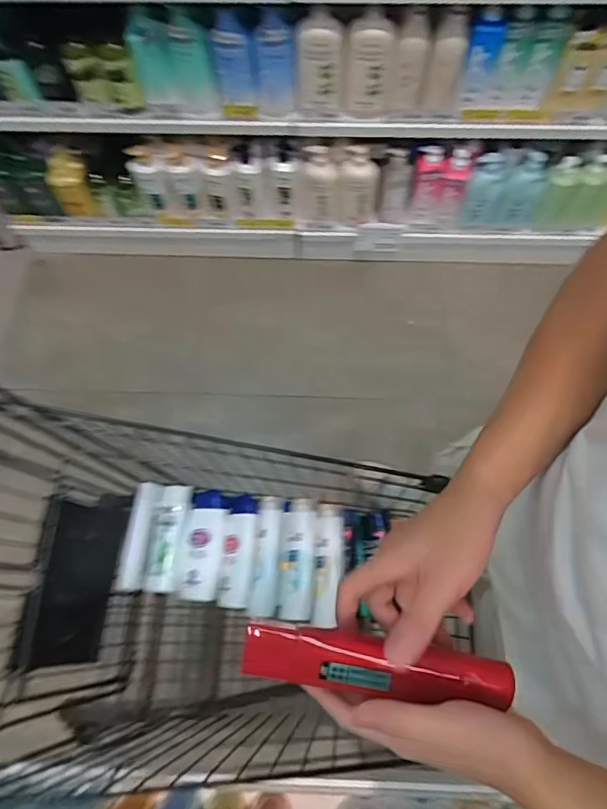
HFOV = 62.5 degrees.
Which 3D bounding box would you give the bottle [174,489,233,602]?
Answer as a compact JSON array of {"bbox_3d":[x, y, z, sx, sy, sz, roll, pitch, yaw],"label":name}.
[{"bbox_3d":[-0.164,0.231,0.837,0.071,0.050,0.180,5,68,3],"label":"bottle"}]

